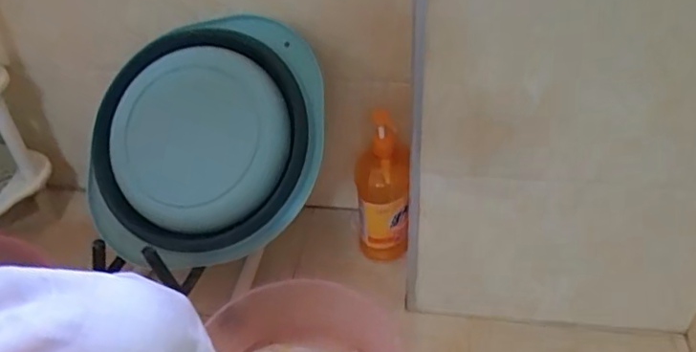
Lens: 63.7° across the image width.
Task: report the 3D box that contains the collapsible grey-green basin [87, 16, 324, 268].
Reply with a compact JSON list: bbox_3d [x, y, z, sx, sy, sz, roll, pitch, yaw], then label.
[{"bbox_3d":[-0.212,-0.055,0.841,0.343,0.367,0.050,2,-4,3],"label":"collapsible grey-green basin"}]

